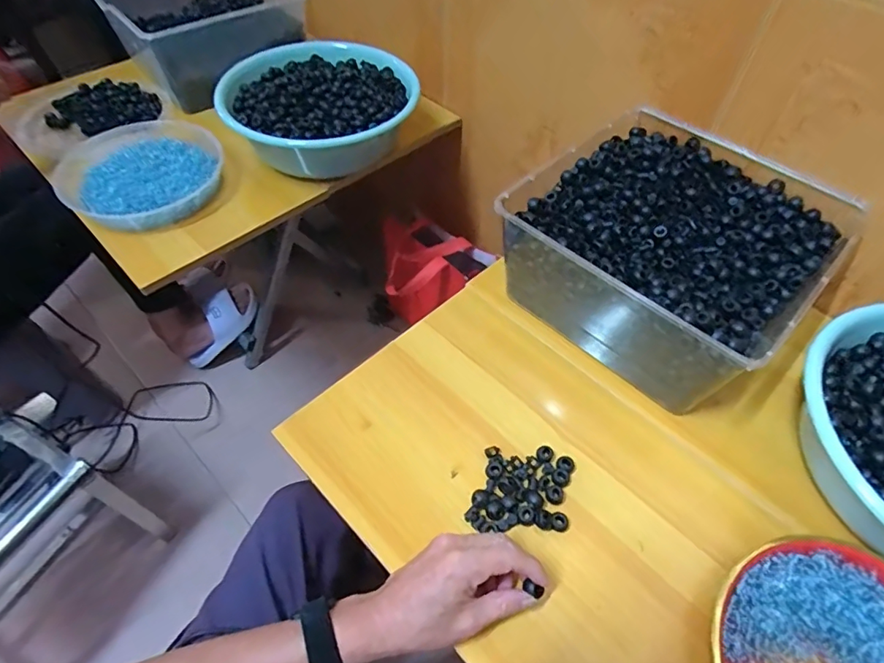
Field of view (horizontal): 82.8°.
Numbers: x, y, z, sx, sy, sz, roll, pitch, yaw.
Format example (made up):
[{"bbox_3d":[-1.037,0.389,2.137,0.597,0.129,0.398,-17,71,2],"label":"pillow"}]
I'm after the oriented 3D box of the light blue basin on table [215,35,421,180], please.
[{"bbox_3d":[-0.187,-0.335,0.787,0.291,0.113,0.245,-2,53,-2],"label":"light blue basin on table"}]

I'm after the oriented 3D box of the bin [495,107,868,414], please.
[{"bbox_3d":[0.256,-0.095,0.584,0.292,0.124,0.283,36,60,23],"label":"bin"}]

